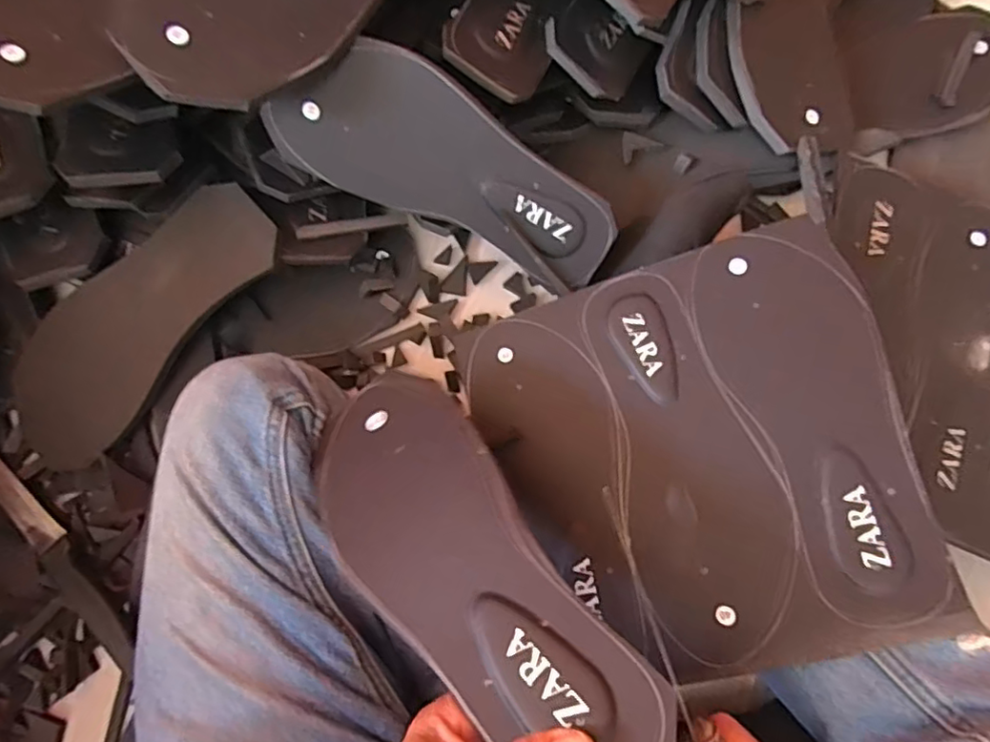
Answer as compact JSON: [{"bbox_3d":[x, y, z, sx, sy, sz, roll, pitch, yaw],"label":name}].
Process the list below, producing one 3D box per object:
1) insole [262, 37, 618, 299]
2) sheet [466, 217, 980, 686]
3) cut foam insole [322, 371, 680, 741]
[{"bbox_3d":[-0.027,-0.147,0.435,0.242,0.019,0.098,23,106,-7],"label":"insole"},{"bbox_3d":[0.128,0.052,0.398,0.254,0.009,0.255,-19,71,13],"label":"sheet"},{"bbox_3d":[-0.017,0.097,0.315,0.093,0.010,0.250,-40,54,-7],"label":"cut foam insole"}]

